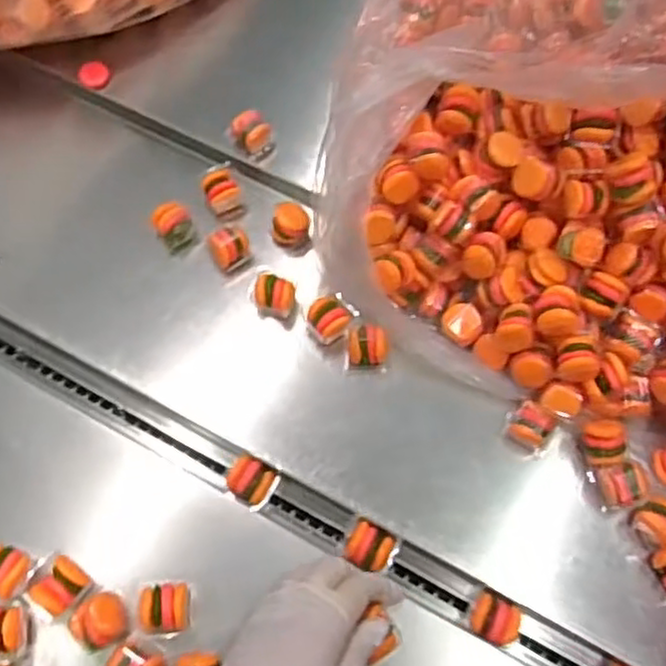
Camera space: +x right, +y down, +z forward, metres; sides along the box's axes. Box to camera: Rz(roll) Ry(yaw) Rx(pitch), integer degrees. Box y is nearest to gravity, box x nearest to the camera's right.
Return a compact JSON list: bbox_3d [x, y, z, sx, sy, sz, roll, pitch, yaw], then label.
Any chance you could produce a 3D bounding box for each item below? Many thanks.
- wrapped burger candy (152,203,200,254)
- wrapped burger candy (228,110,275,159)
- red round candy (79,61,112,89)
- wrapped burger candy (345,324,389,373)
[{"bbox_3d":[-0.140,-0.095,0.629,0.033,0.034,0.031,-22,66,-13],"label":"wrapped burger candy"},{"bbox_3d":[-0.074,-0.181,0.654,0.033,0.033,0.030,-30,68,-16],"label":"wrapped burger candy"},{"bbox_3d":[-0.230,-0.249,0.690,0.029,0.012,0.024,-16,65,-10],"label":"red round candy"},{"bbox_3d":[0.028,0.012,0.577,0.033,0.030,0.032,2,63,-2],"label":"wrapped burger candy"}]

